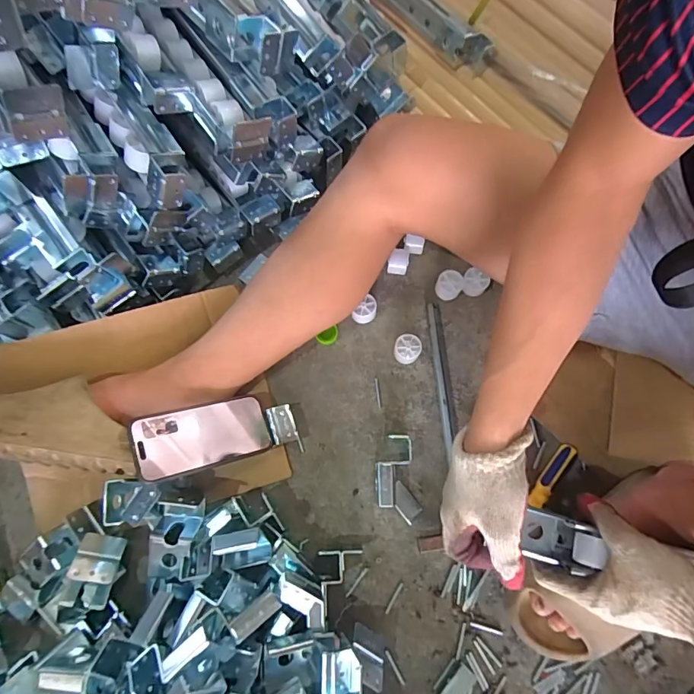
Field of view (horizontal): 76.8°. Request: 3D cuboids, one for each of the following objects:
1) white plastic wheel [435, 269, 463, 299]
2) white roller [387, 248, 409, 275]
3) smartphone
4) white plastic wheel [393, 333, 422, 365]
[{"bbox_3d":[0.139,-0.084,0.597,0.035,0.025,0.038,0,75,1],"label":"white plastic wheel"},{"bbox_3d":[0.070,-0.115,0.601,0.026,0.033,0.030,11,75,4],"label":"white roller"},{"bbox_3d":[-0.159,0.098,0.493,0.148,0.015,0.071,-9,72,-35],"label":"smartphone"},{"bbox_3d":[0.078,0.003,0.570,0.034,0.023,0.036,0,75,1],"label":"white plastic wheel"}]

